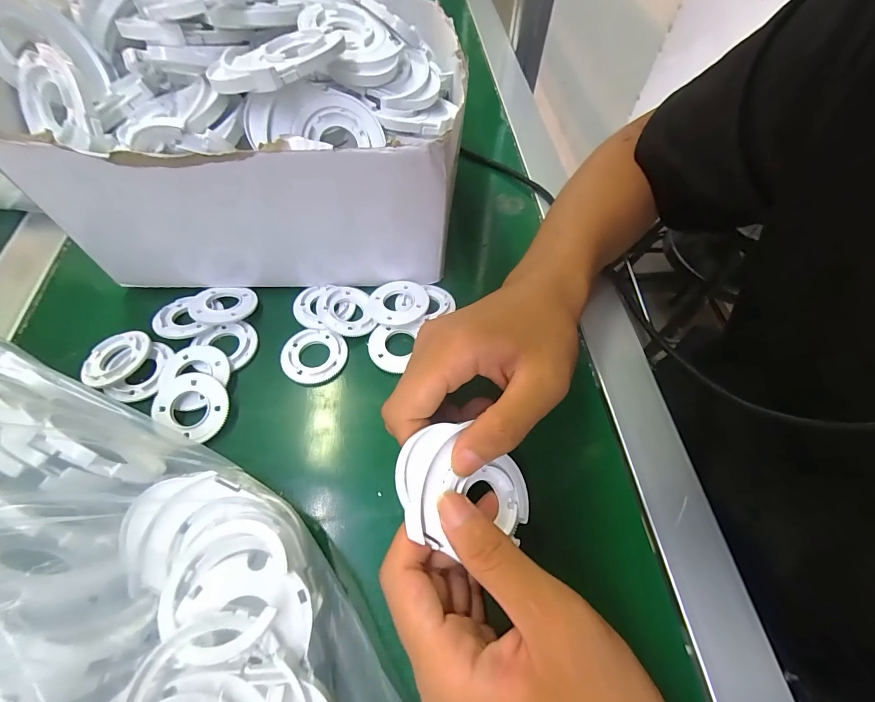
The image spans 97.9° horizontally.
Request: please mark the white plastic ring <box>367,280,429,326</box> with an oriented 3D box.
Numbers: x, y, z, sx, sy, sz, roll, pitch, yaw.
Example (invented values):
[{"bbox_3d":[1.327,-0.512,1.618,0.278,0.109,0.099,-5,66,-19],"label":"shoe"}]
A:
[{"bbox_3d":[-0.028,-0.035,0.279,0.043,0.008,0.040,1,59,-2],"label":"white plastic ring"}]

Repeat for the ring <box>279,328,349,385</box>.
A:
[{"bbox_3d":[-0.084,0.002,0.260,0.043,0.004,0.041,-14,61,-10],"label":"ring"}]

